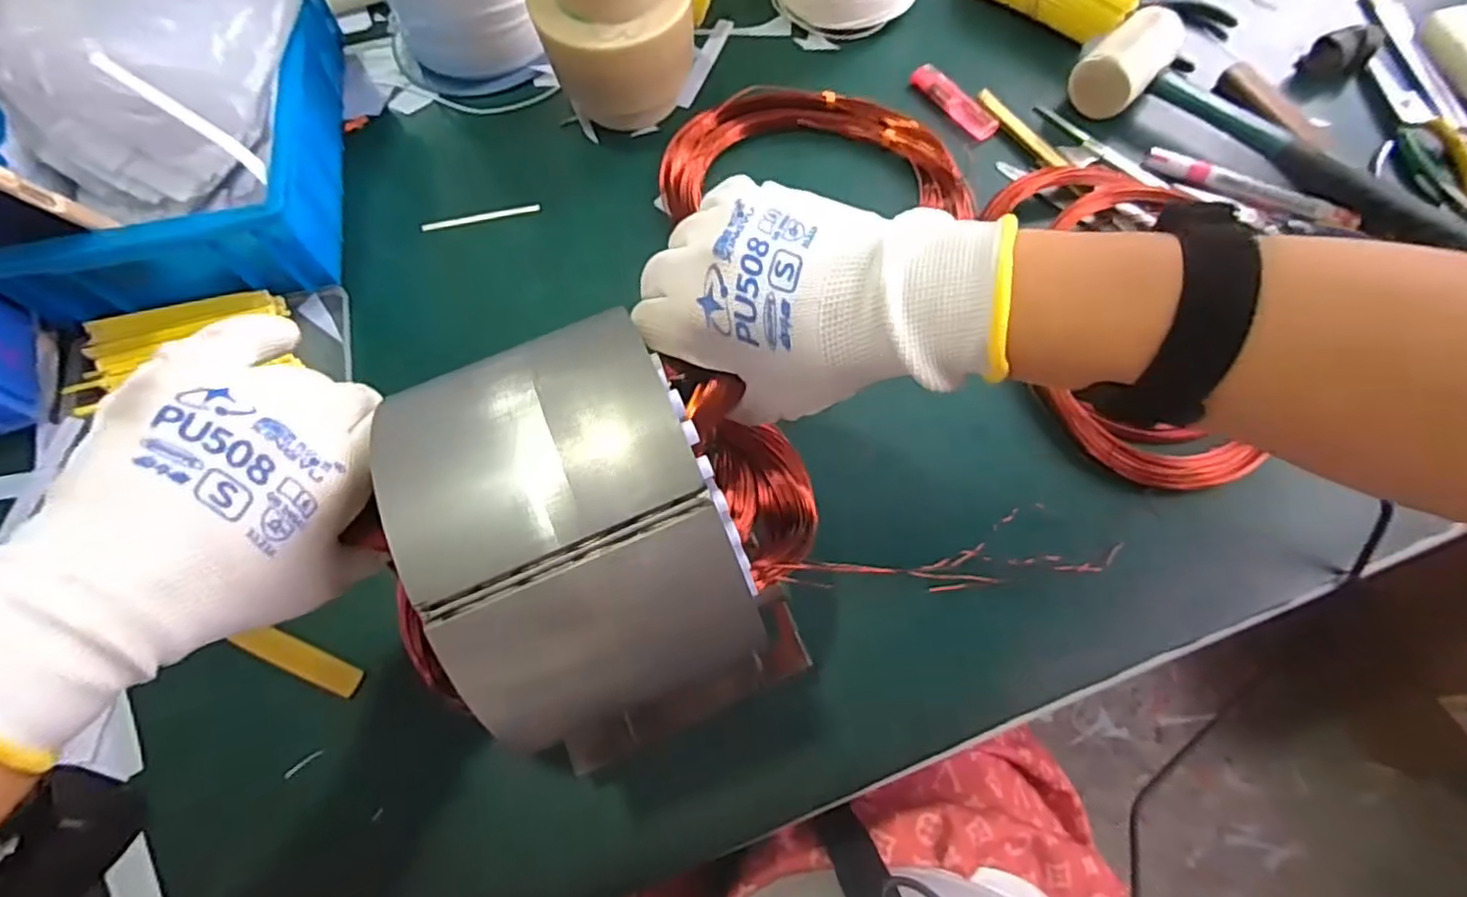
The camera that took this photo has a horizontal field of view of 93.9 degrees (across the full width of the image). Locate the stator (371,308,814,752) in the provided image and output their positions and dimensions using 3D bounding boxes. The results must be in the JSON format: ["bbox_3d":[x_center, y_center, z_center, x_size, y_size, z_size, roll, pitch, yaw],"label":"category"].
[{"bbox_3d":[-0.033,0.031,0.283,0.150,0.131,0.118,-26,70,-8],"label":"stator"}]

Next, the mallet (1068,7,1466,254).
[{"bbox_3d":[0.387,-0.224,0.487,0.289,0.051,0.086,32,74,13],"label":"mallet"}]

